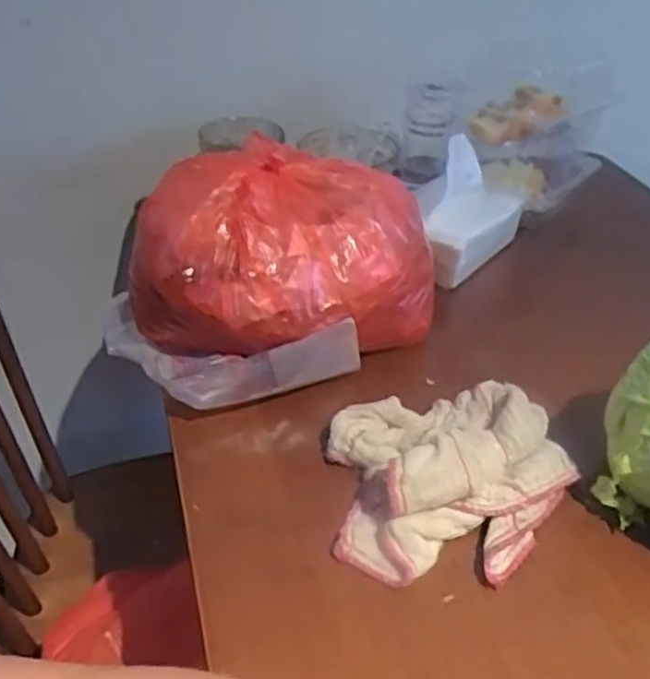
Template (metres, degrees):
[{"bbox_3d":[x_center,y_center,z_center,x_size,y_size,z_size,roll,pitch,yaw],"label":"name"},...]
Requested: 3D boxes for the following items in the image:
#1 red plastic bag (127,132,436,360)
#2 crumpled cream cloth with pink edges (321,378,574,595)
[{"bbox_3d":[-0.031,-0.066,0.552,0.187,0.129,0.173,-29,48,-33],"label":"red plastic bag"},{"bbox_3d":[0.083,0.081,0.458,0.156,0.044,0.145,-1,38,-4],"label":"crumpled cream cloth with pink edges"}]

